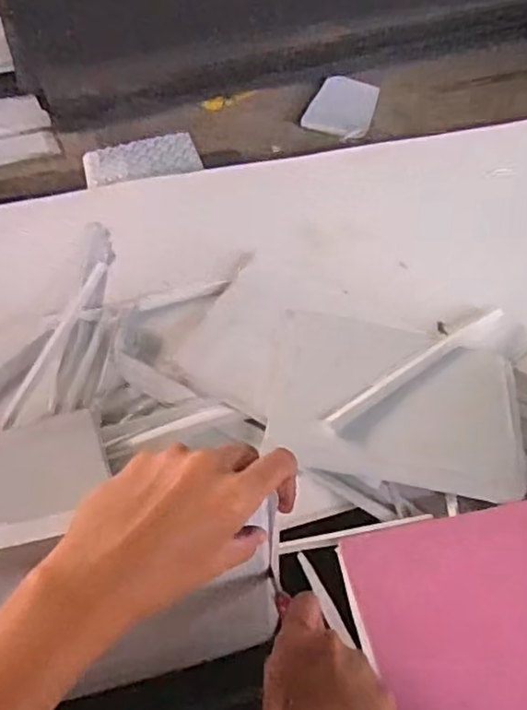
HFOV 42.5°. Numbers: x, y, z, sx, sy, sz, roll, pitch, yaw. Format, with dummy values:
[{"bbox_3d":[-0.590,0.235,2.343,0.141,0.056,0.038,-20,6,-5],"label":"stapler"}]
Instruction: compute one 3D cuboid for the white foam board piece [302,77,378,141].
[{"bbox_3d":[0.131,-0.410,1.124,0.103,0.010,0.113,21,77,2],"label":"white foam board piece"}]

